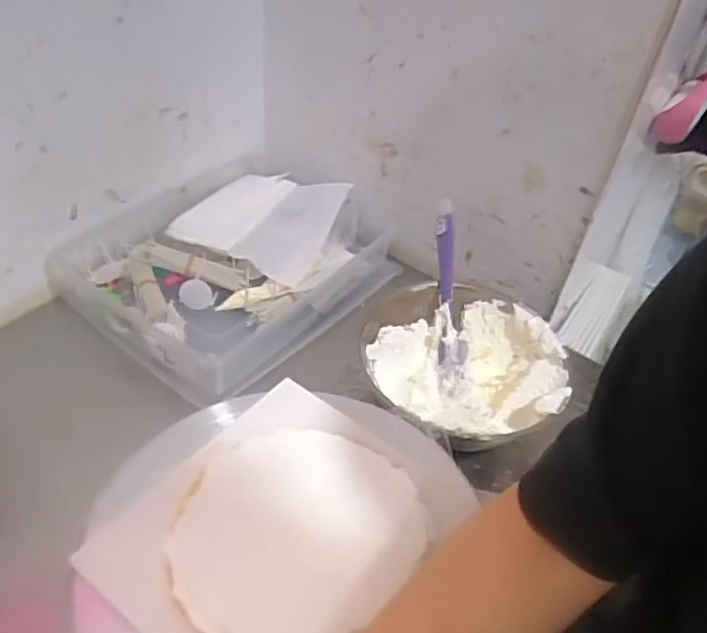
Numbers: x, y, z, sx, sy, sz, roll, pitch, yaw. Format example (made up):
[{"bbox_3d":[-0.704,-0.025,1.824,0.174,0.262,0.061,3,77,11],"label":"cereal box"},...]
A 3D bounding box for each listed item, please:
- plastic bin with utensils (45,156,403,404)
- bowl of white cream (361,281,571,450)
[{"bbox_3d":[-0.147,-0.072,0.823,0.295,0.077,0.371,29,46,23],"label":"plastic bin with utensils"},{"bbox_3d":[0.120,0.055,0.686,0.196,0.084,0.216,-5,43,-13],"label":"bowl of white cream"}]

